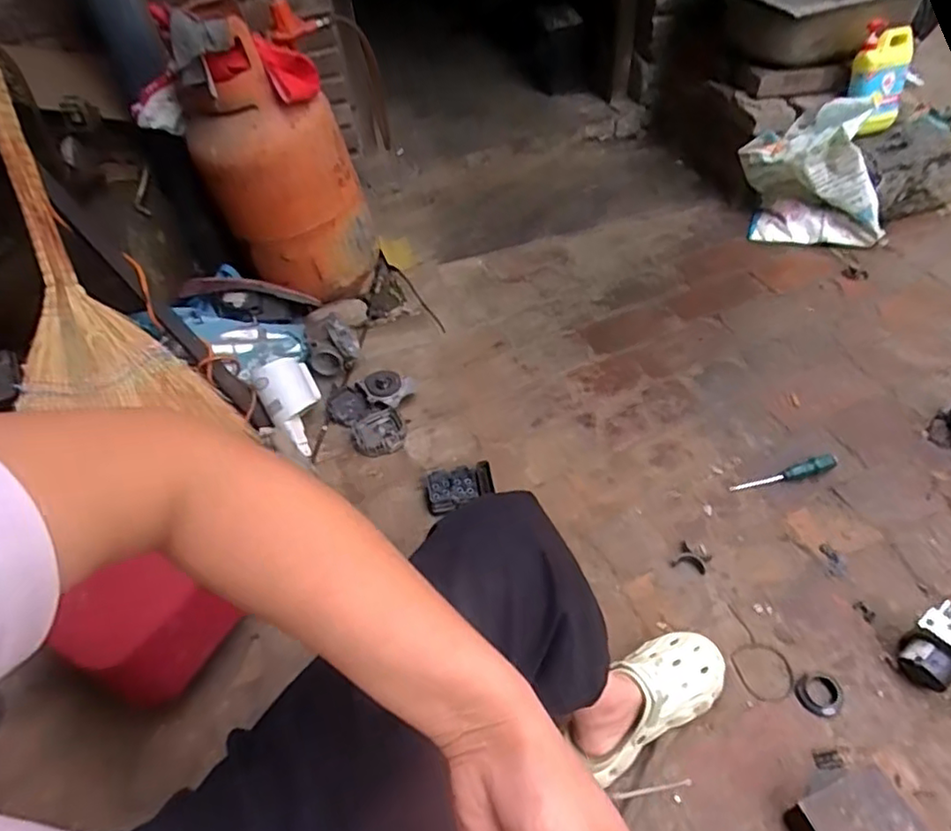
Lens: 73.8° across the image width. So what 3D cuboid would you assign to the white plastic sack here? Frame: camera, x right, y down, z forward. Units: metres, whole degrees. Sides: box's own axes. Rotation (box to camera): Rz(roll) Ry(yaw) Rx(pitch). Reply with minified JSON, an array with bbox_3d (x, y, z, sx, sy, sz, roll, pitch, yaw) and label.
[{"bbox_3d":[0.795,-0.558,1.486,0.331,0.300,0.129,12,50,17],"label":"white plastic sack"}]

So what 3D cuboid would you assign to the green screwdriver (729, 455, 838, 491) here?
[{"bbox_3d":[0.550,0.104,1.119,0.195,0.020,0.030,-14,47,-7],"label":"green screwdriver"}]

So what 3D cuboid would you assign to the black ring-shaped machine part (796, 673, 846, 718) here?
[{"bbox_3d":[0.484,0.390,0.887,0.060,0.010,0.058,-3,47,3],"label":"black ring-shaped machine part"}]

